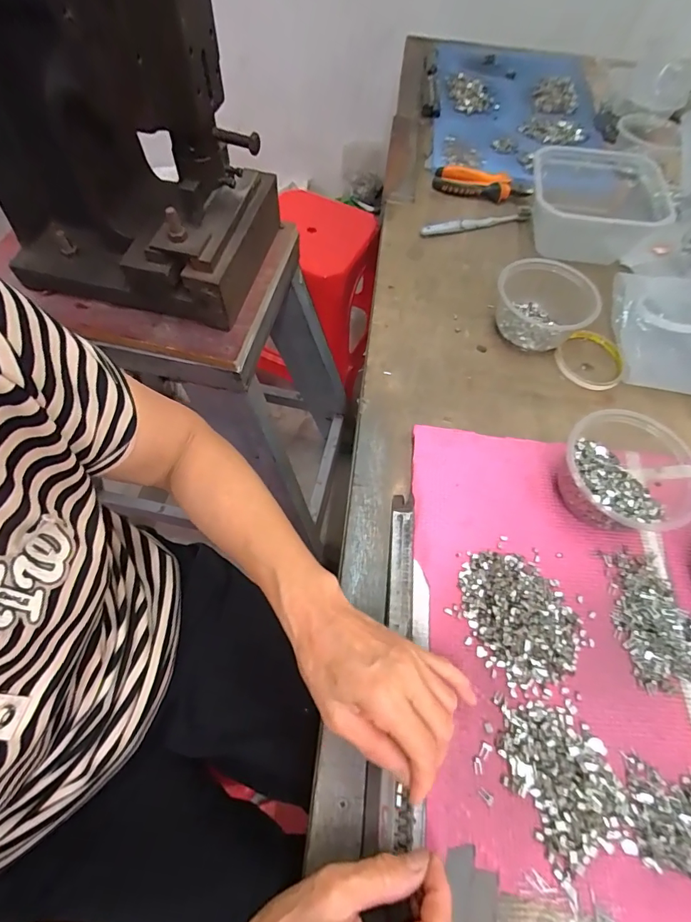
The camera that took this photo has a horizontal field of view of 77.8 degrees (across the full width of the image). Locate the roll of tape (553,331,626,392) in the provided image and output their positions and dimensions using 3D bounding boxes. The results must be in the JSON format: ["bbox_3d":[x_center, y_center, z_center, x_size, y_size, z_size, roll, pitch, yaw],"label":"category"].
[{"bbox_3d":[0.304,-0.127,0.525,0.079,0.012,0.092,40,67,19],"label":"roll of tape"}]

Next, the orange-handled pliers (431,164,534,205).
[{"bbox_3d":[0.215,-0.435,0.674,0.151,0.024,0.043,15,61,7],"label":"orange-handled pliers"}]

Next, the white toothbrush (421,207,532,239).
[{"bbox_3d":[0.195,-0.357,0.643,0.179,0.016,0.022,-17,62,-10],"label":"white toothbrush"}]

